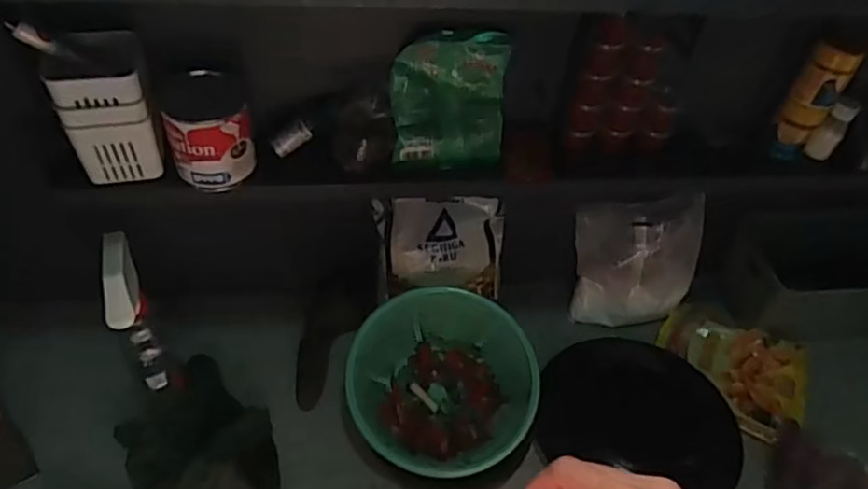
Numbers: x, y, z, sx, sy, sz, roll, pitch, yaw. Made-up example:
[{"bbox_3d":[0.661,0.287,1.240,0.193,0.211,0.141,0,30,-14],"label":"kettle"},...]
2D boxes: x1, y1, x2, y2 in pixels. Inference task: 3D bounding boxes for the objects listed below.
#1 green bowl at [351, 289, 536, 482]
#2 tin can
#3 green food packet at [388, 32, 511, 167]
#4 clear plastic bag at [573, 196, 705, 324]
[{"bbox_3d":[0.008,0.151,0.684,0.190,0.113,0.168,24,49,16],"label":"green bowl"},{"bbox_3d":[-0.201,-0.103,0.574,0.069,0.088,0.067,3,47,-3],"label":"tin can"},{"bbox_3d":[0.015,-0.138,0.625,0.108,0.117,0.058,-3,47,-9],"label":"green food packet"},{"bbox_3d":[0.248,0.020,0.783,0.150,0.188,0.058,5,46,-1],"label":"clear plastic bag"}]

